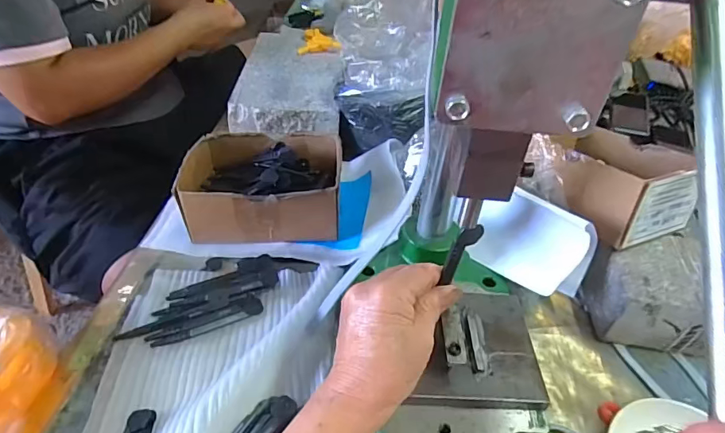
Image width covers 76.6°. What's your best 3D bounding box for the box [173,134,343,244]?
[{"bbox_3d":[-0.110,-0.034,0.512,0.159,0.066,0.128,0,40,-7],"label":"box"}]

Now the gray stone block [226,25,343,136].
[{"bbox_3d":[-0.099,-0.197,0.660,0.139,0.046,0.248,4,40,-2],"label":"gray stone block"}]

